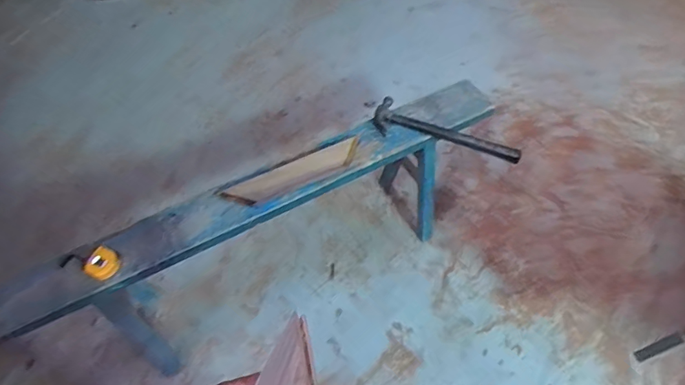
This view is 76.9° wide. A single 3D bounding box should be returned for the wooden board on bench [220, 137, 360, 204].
[{"bbox_3d":[-0.123,-0.050,1.135,0.372,0.026,0.077,-24,59,-12],"label":"wooden board on bench"}]

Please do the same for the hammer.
[{"bbox_3d":[0.275,-0.150,1.186,0.411,0.032,0.123,26,62,19],"label":"hammer"}]

